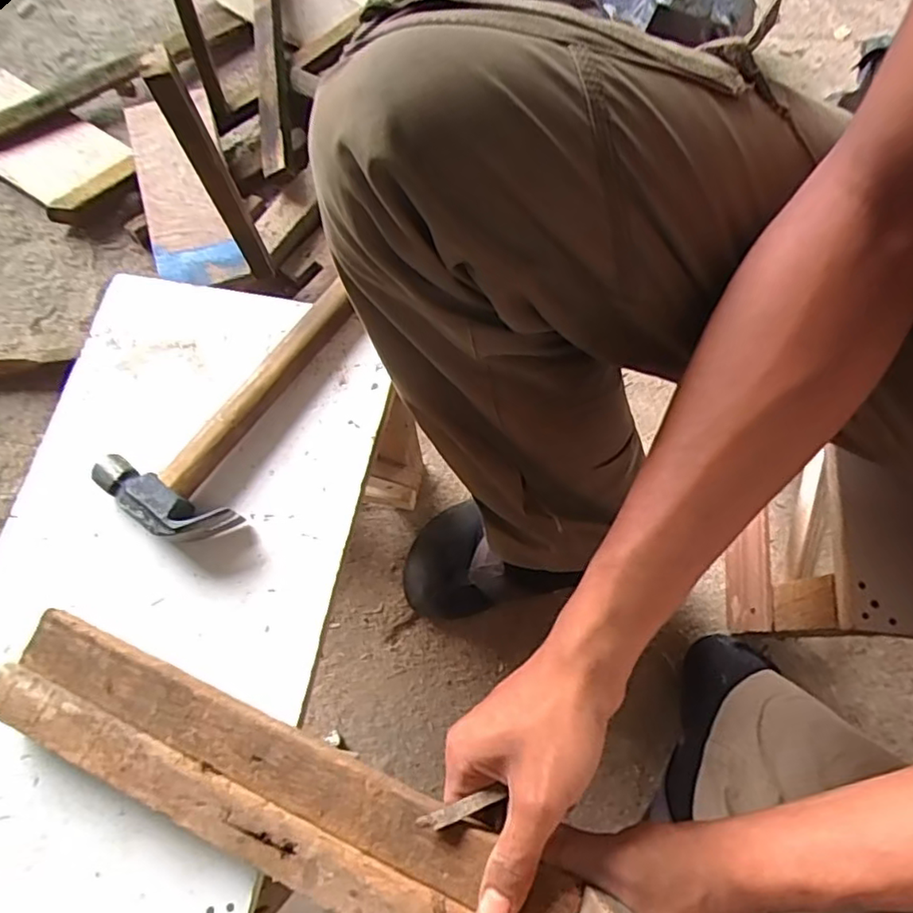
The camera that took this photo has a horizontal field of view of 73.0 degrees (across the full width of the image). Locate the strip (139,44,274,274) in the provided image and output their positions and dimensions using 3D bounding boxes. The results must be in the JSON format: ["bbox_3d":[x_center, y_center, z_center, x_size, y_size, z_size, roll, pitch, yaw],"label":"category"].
[{"bbox_3d":[-0.230,-0.264,0.597,0.027,0.267,0.028,-24,73,-6],"label":"strip"}]

